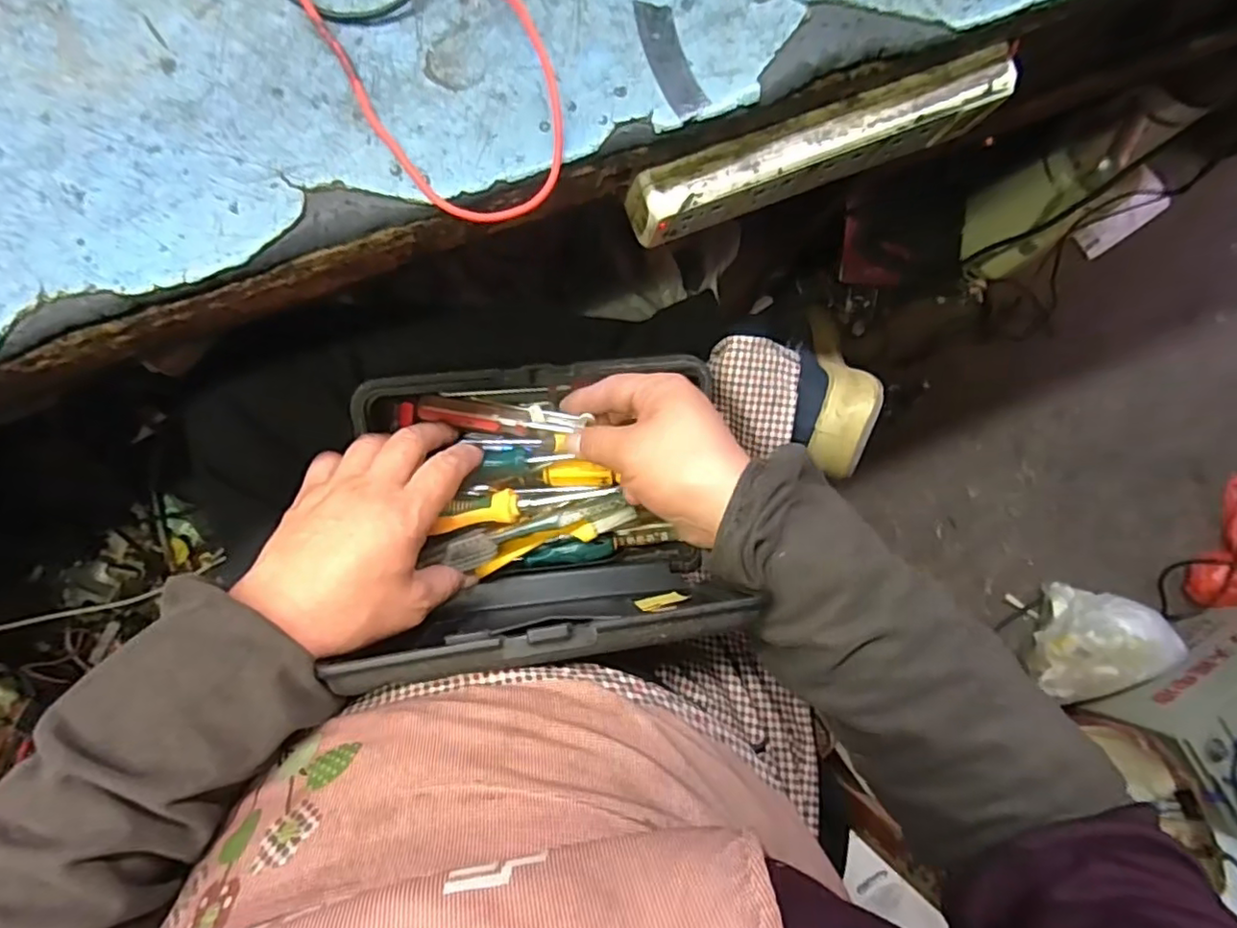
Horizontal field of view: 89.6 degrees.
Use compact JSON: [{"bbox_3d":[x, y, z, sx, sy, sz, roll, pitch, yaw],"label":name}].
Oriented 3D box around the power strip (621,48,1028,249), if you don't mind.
[{"bbox_3d":[0.107,-0.169,0.338,0.209,0.047,0.030,-19,86,-8],"label":"power strip"}]

